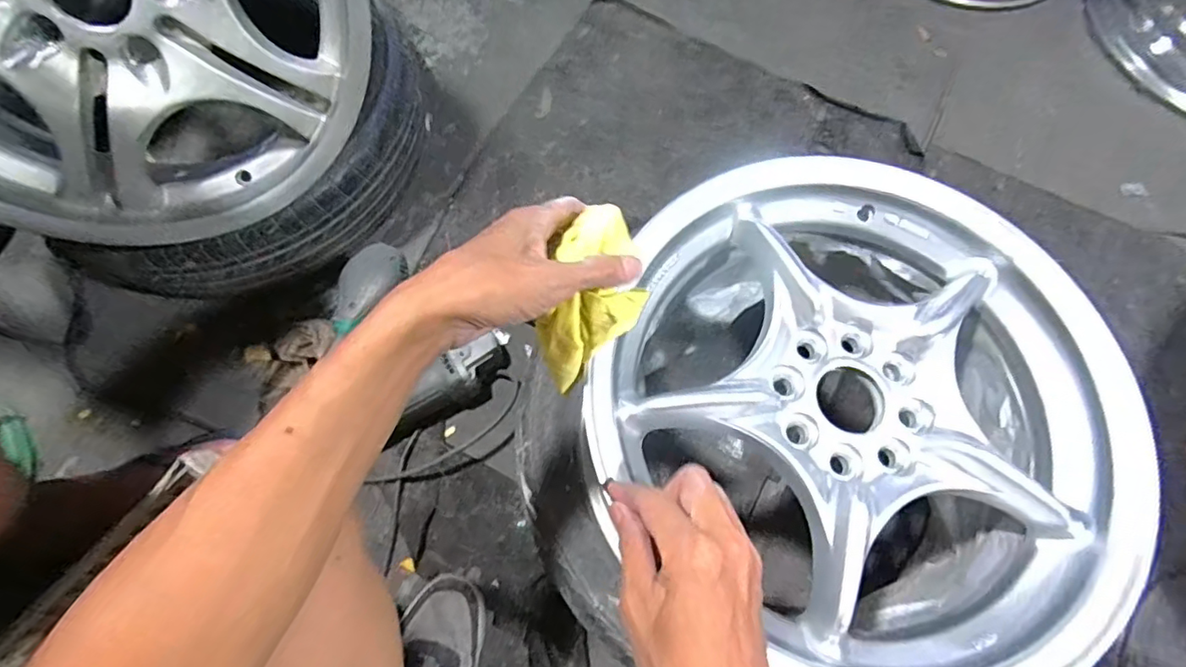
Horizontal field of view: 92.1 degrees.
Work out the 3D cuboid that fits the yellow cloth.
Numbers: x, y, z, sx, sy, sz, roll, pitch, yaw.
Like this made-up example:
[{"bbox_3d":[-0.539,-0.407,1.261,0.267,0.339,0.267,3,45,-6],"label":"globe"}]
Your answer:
[{"bbox_3d":[0.001,-0.019,0.392,0.061,0.051,0.135,19,115,7],"label":"yellow cloth"}]

